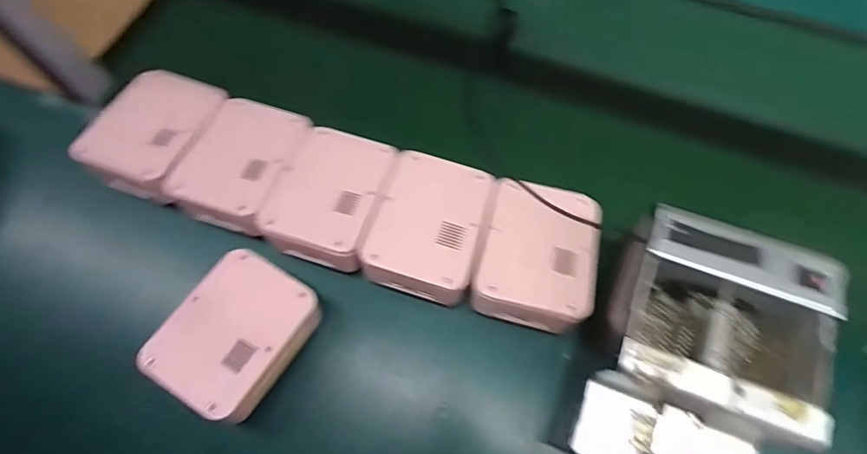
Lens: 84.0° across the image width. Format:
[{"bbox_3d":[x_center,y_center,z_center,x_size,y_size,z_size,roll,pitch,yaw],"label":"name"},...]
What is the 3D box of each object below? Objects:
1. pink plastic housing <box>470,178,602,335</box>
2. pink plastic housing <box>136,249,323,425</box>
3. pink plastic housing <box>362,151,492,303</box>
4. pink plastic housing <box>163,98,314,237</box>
[{"bbox_3d":[0.095,0.024,0.445,0.102,0.037,0.131,13,67,7],"label":"pink plastic housing"},{"bbox_3d":[-0.175,0.093,0.430,0.103,0.040,0.127,29,70,13],"label":"pink plastic housing"},{"bbox_3d":[-0.002,-0.001,0.461,0.099,0.044,0.129,13,67,7],"label":"pink plastic housing"},{"bbox_3d":[-0.190,-0.068,0.476,0.097,0.033,0.130,14,67,8],"label":"pink plastic housing"}]

